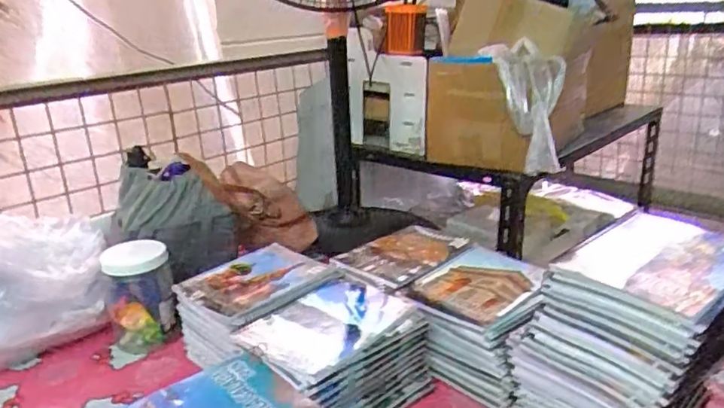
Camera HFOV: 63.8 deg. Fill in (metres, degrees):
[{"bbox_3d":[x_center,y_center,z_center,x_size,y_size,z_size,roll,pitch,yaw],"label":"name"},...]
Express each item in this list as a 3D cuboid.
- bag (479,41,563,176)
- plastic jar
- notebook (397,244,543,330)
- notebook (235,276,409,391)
[{"bbox_3d":[0.317,-0.191,1.064,0.145,0.270,0.078,-6,-9,-10],"label":"bag"},{"bbox_3d":[-0.352,0.147,0.920,0.093,0.155,0.082,-14,22,-29],"label":"plastic jar"},{"bbox_3d":[0.168,0.112,0.828,0.151,0.014,0.200,17,30,38],"label":"notebook"},{"bbox_3d":[-0.044,0.155,0.752,0.143,0.014,0.204,19,31,39],"label":"notebook"}]

